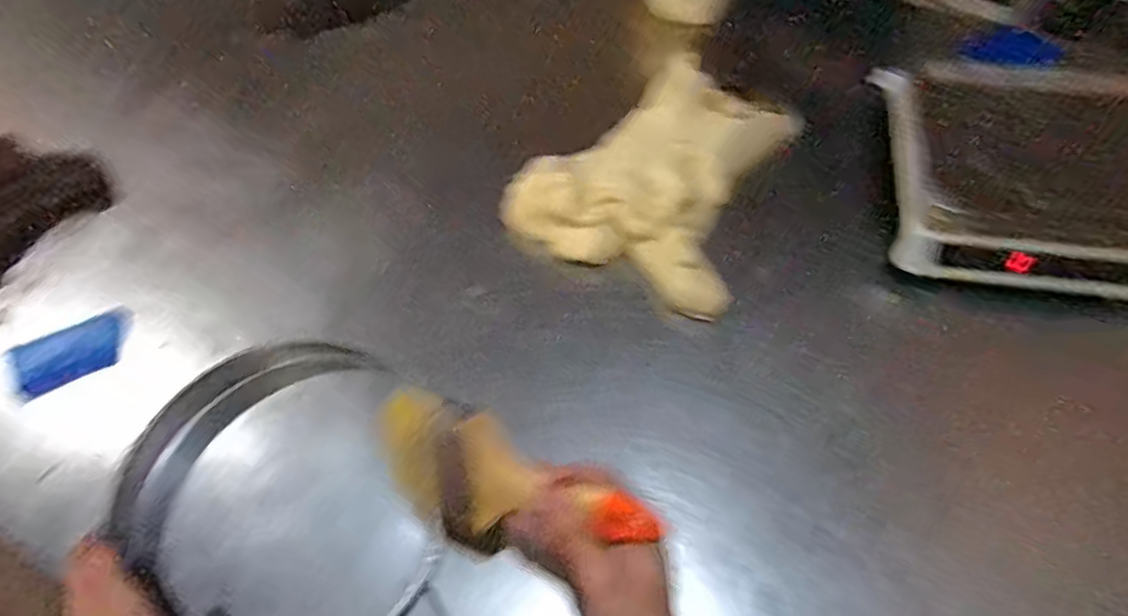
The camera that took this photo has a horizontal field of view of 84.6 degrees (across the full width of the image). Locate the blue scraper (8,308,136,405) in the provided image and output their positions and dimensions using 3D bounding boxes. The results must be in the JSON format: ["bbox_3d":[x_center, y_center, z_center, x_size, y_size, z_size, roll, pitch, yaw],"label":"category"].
[{"bbox_3d":[-0.555,0.050,0.706,0.126,0.028,0.063,-30,63,-13],"label":"blue scraper"}]

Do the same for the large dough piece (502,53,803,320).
[{"bbox_3d":[0.114,-0.173,0.768,0.278,0.082,0.297,23,65,16],"label":"large dough piece"}]

